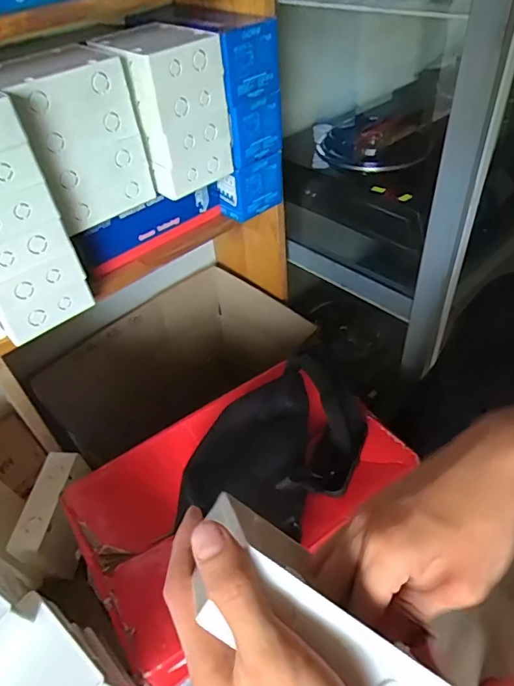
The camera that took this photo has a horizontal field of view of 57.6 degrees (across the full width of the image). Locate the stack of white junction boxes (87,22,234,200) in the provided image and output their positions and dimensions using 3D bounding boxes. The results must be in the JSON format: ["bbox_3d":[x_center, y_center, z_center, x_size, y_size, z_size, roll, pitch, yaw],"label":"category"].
[{"bbox_3d":[-0.120,-0.301,0.601,0.133,0.161,0.113,33,56,32],"label":"stack of white junction boxes"}]

